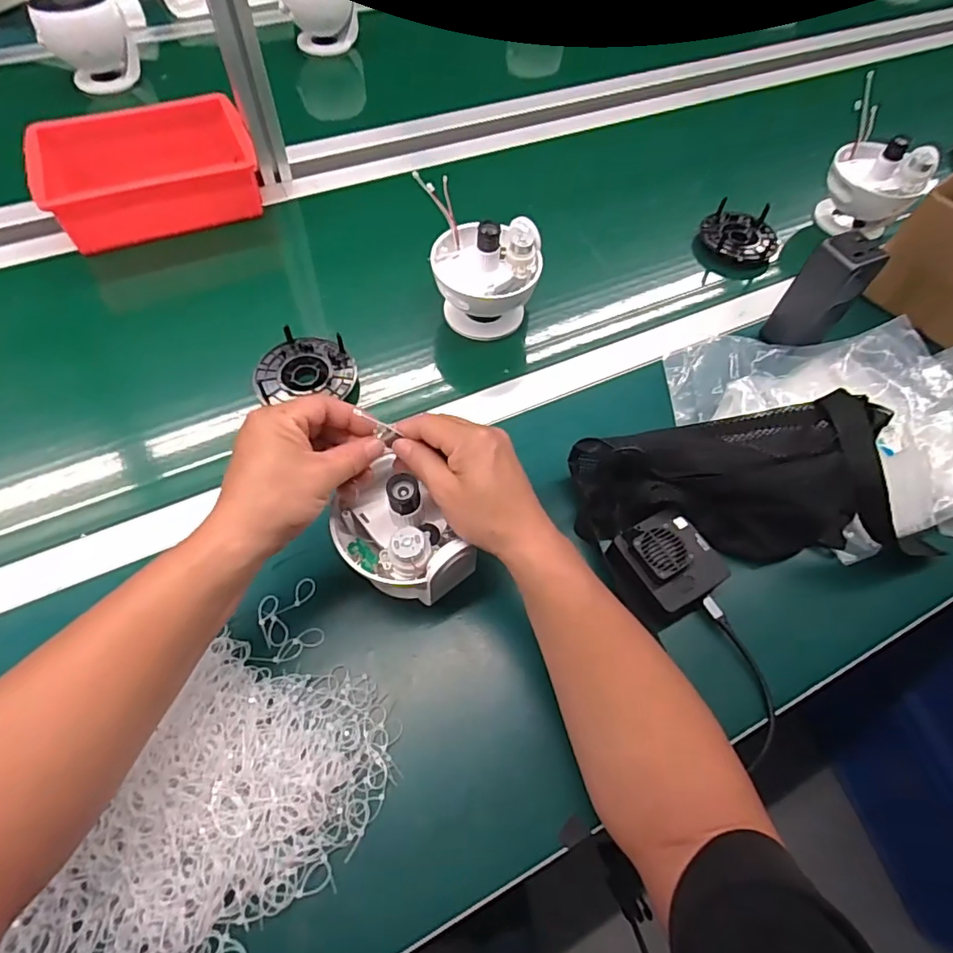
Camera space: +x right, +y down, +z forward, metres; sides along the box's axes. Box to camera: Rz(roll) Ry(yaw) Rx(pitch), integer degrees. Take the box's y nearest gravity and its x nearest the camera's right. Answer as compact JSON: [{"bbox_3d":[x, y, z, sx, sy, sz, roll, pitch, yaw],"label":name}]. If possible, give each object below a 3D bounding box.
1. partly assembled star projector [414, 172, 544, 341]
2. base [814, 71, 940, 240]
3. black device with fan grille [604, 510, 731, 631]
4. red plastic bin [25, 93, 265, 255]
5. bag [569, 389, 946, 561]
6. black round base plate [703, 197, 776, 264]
[{"bbox_3d":[0.006,-0.237,0.617,0.112,0.128,0.137,-7,63,-6],"label":"partly assembled star projector"},{"bbox_3d":[0.504,-0.389,0.690,0.104,0.122,0.115,21,63,8],"label":"base"},{"bbox_3d":[0.167,0.078,0.473,0.081,0.054,0.082,-22,65,-14],"label":"black device with fan grille"},{"bbox_3d":[-0.416,-0.389,0.698,0.252,0.073,0.175,-17,64,-11],"label":"red plastic bin"},{"bbox_3d":[0.244,-0.003,0.488,0.308,0.098,0.130,1,62,-2],"label":"bag"},{"bbox_3d":[0.340,-0.314,0.713,0.092,0.041,0.088,1,62,-2],"label":"black round base plate"}]

